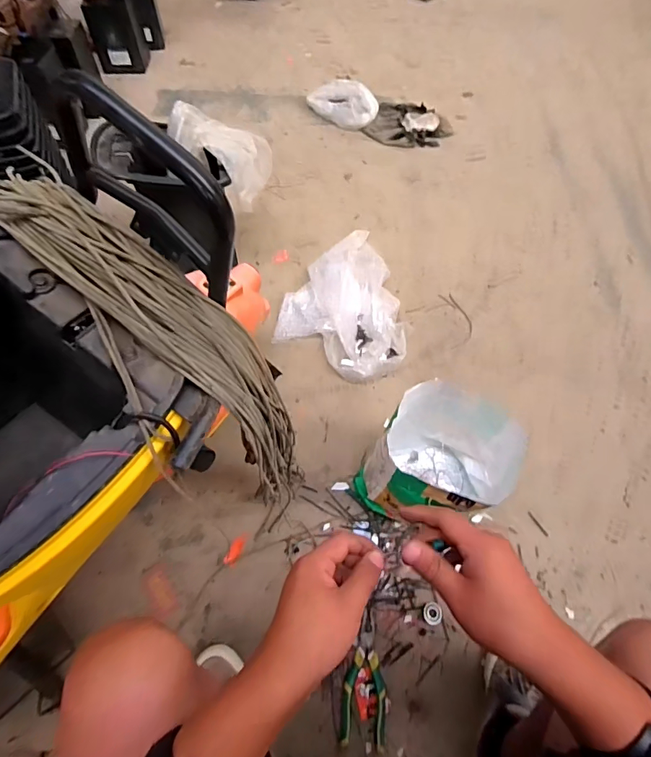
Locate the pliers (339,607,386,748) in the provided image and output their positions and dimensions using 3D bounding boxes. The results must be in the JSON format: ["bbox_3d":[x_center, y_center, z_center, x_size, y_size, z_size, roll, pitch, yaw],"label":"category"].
[{"bbox_3d":[0.070,0.509,0.750,0.073,0.013,0.188,8,58,1],"label":"pliers"}]

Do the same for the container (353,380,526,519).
[{"bbox_3d":[0.213,0.168,0.830,0.230,0.245,0.221,0,58,0],"label":"container"}]

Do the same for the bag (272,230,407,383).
[{"bbox_3d":[0.094,-0.233,1.187,0.338,0.067,0.497,22,59,10],"label":"bag"}]

